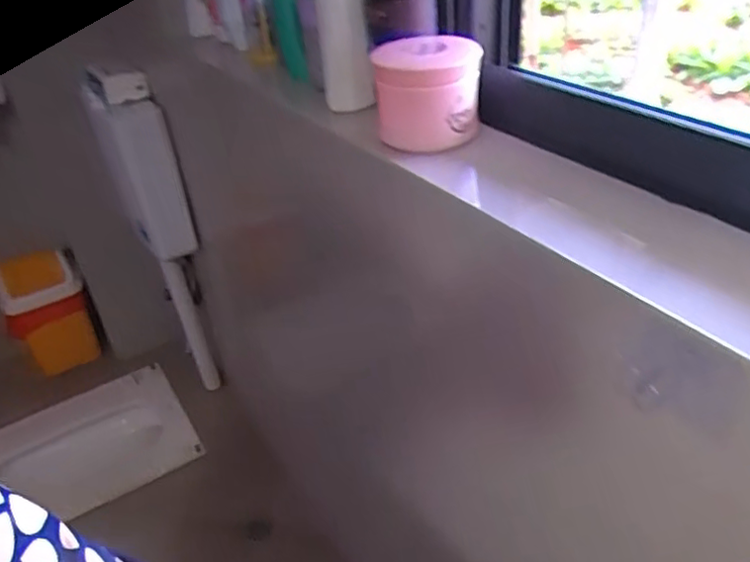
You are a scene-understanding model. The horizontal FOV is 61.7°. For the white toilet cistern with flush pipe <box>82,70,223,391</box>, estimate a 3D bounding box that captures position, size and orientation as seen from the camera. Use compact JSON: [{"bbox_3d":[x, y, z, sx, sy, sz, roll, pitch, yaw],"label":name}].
[{"bbox_3d":[-0.494,-0.041,1.577,0.140,0.940,0.200,-19,41,-16],"label":"white toilet cistern with flush pipe"}]

